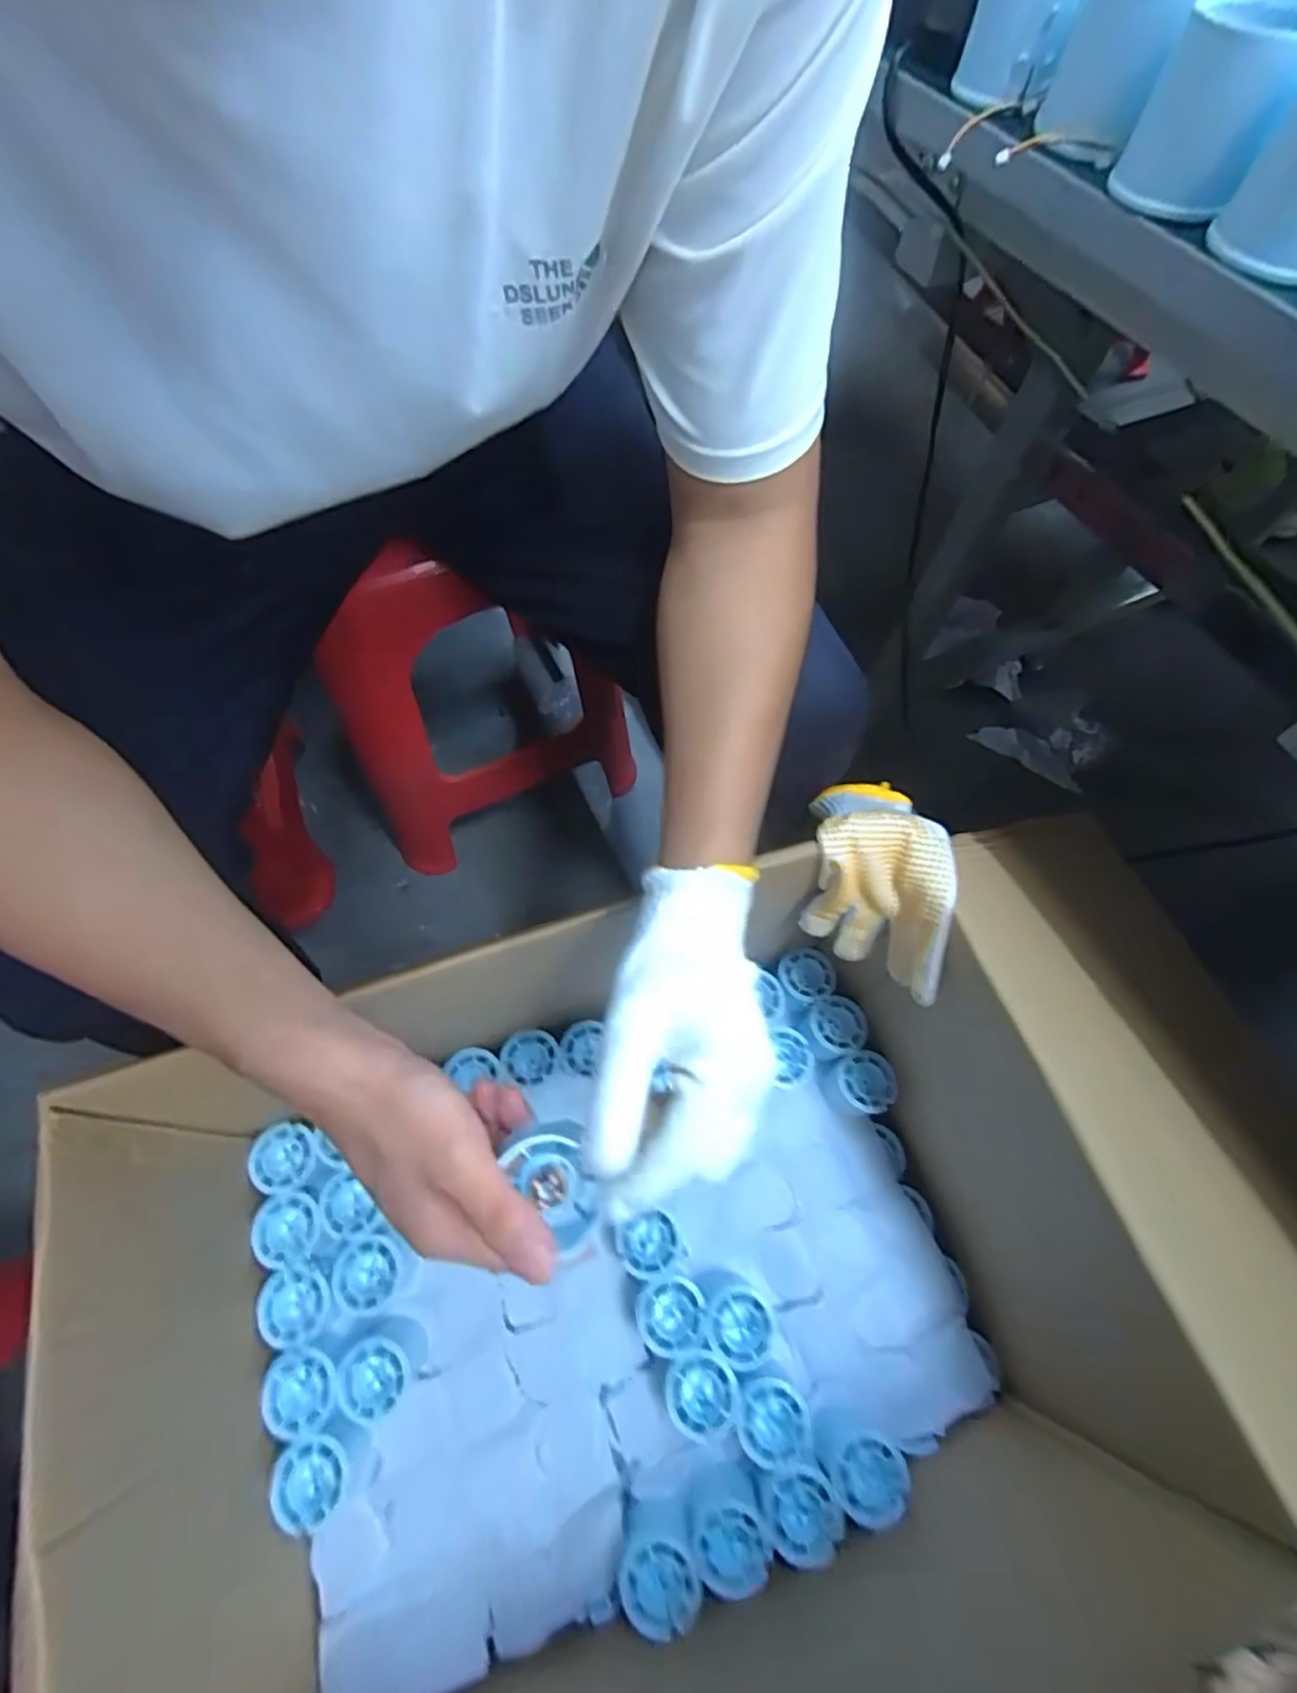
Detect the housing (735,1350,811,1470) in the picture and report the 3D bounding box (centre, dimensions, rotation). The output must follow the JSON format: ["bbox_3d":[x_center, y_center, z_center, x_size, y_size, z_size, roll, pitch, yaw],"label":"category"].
[{"bbox_3d":[0.099,0.453,0.534,0.062,0.058,0.063,1,63,-2],"label":"housing"}]

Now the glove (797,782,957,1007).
[{"bbox_3d":[0.164,0.031,0.499,0.087,0.115,0.152,1,63,-2],"label":"glove"}]

